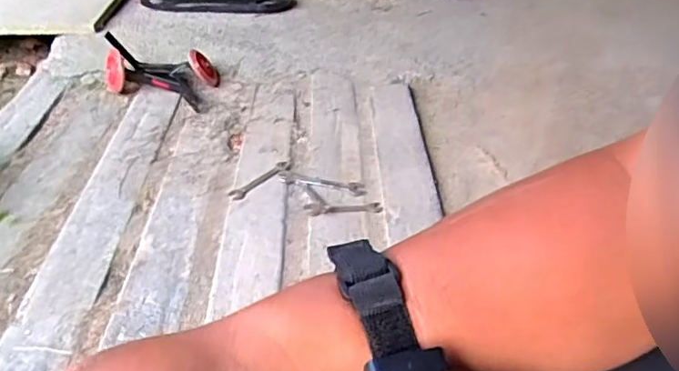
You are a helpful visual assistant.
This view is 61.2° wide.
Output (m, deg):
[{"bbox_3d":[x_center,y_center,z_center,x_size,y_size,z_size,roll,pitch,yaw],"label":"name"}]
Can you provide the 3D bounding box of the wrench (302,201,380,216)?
[{"bbox_3d":[0.008,0.047,1.119,0.144,0.015,0.039,-1,38,-8],"label":"wrench"}]

